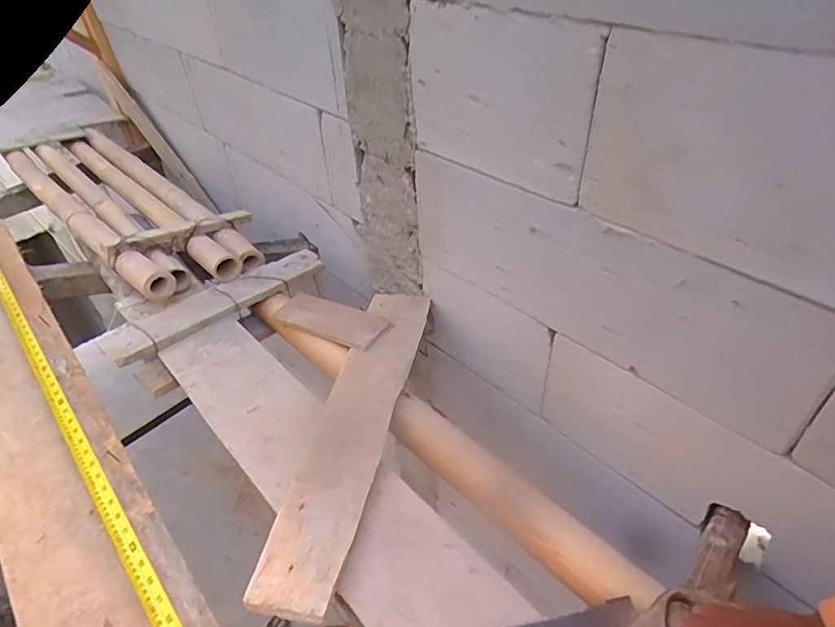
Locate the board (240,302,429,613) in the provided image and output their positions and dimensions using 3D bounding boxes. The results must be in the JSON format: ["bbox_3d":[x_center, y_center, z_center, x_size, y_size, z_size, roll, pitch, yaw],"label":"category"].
[{"bbox_3d":[-0.079,0.132,0.749,0.103,0.018,0.567,5,36,9],"label":"board"}]

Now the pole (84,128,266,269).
[{"bbox_3d":[-0.687,-0.351,1.353,0.063,0.059,1.074,-32,48,-28],"label":"pole"}]

